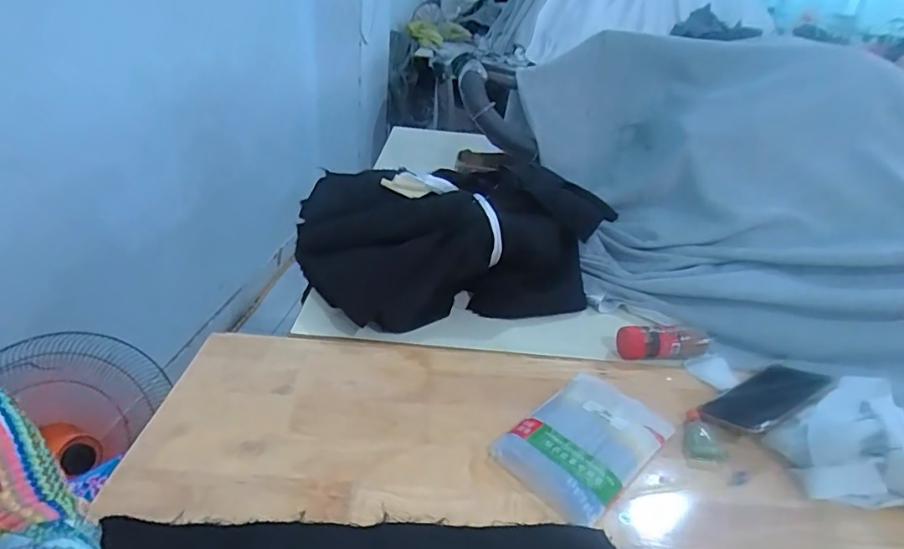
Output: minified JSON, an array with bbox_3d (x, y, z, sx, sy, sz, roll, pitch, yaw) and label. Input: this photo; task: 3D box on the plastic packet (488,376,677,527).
[{"bbox_3d":[0.133,0.162,0.520,0.110,0.017,0.175,29,36,35],"label":"plastic packet"}]

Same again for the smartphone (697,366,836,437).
[{"bbox_3d":[0.341,0.136,0.565,0.137,0.013,0.075,-24,20,-25],"label":"smartphone"}]

